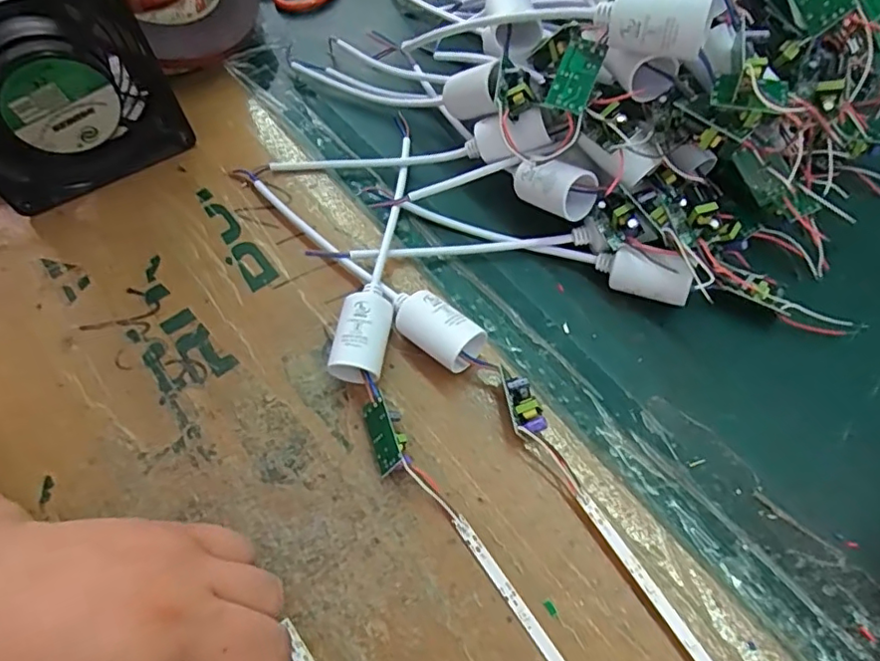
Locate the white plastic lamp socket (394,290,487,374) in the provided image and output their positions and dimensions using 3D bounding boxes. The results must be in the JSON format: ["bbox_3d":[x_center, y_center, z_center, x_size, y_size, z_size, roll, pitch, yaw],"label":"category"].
[{"bbox_3d":[-0.004,0.000,0.312,0.053,0.031,0.028,40,69,19],"label":"white plastic lamp socket"}]

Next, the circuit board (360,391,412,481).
[{"bbox_3d":[-0.026,0.054,0.287,0.018,0.022,0.038,-18,63,-9],"label":"circuit board"}]

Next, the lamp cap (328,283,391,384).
[{"bbox_3d":[-0.041,0.002,0.310,0.026,0.029,0.052,9,62,5],"label":"lamp cap"}]

